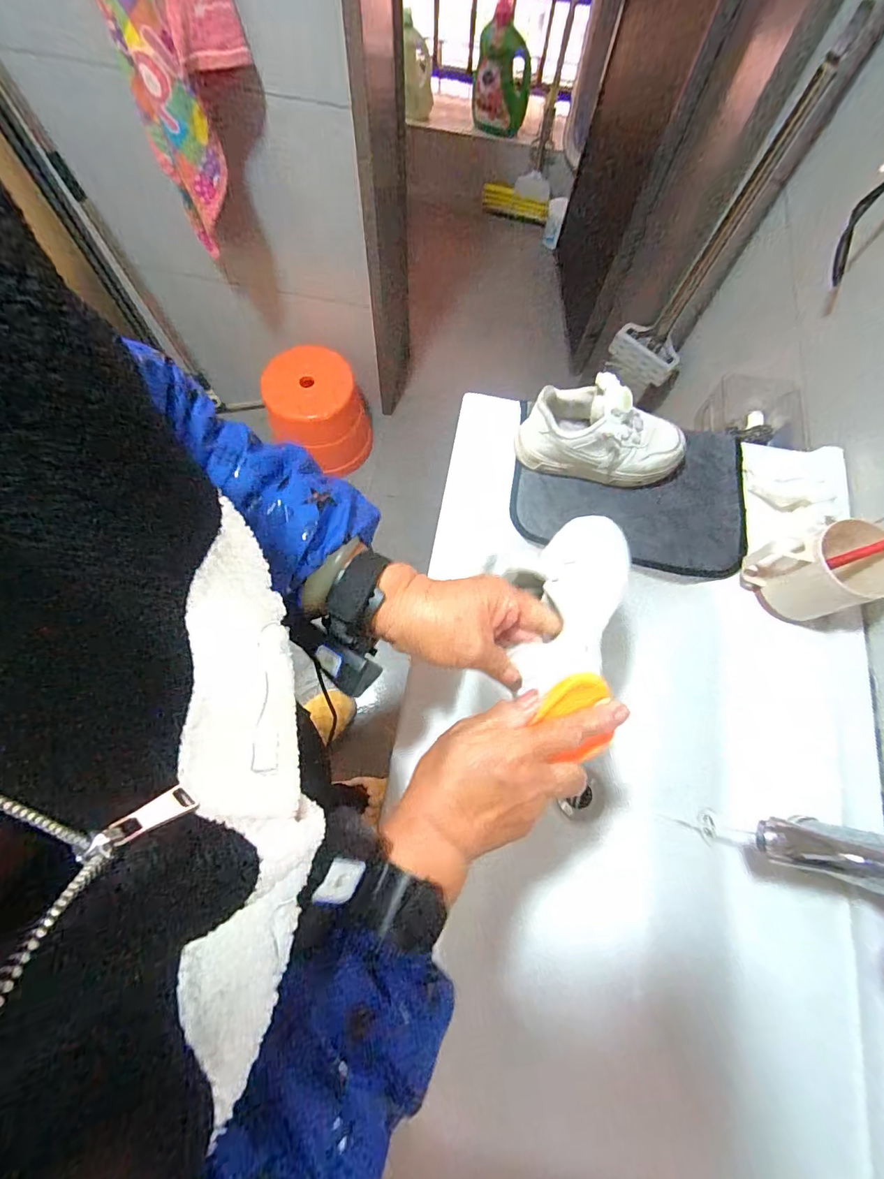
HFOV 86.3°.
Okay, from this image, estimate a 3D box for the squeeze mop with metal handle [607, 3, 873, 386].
[{"bbox_3d":[0.485,-0.638,0.887,0.147,0.541,0.146,25,72,6],"label":"squeeze mop with metal handle"}]

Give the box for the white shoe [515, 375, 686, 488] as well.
[{"bbox_3d":[0.185,-0.176,0.534,0.191,0.106,0.072,10,71,1],"label":"white shoe"}]

